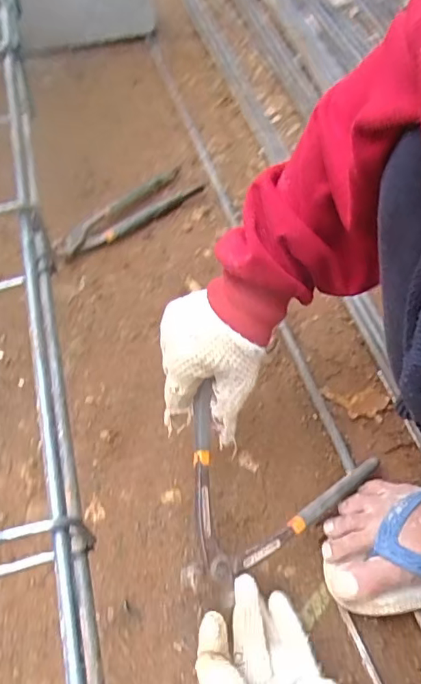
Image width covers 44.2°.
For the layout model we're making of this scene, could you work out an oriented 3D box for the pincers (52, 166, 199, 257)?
[{"bbox_3d":[-0.114,-0.176,0.688,0.208,0.014,0.071,-33,64,-22],"label":"pincers"}]

